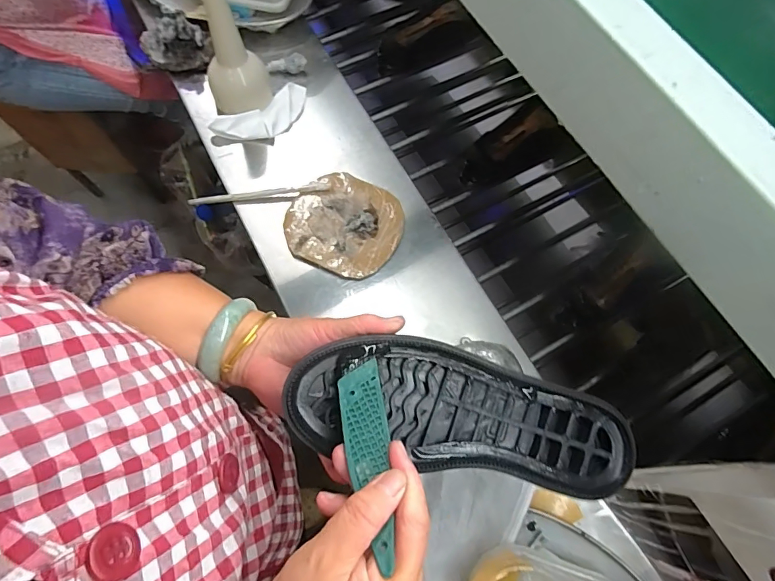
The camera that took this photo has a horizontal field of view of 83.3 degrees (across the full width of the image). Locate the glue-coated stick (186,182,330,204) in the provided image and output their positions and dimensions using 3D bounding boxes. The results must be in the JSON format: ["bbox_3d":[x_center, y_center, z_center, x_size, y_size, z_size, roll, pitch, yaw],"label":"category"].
[{"bbox_3d":[-0.177,-0.136,0.607,0.190,0.015,0.014,-8,74,-2],"label":"glue-coated stick"}]

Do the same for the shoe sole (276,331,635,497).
[{"bbox_3d":[0.058,0.089,0.312,0.247,0.019,0.081,15,74,-7],"label":"shoe sole"}]

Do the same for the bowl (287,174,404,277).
[{"bbox_3d":[-0.057,-0.091,0.604,0.148,0.034,0.143,0,73,0],"label":"bowl"}]

